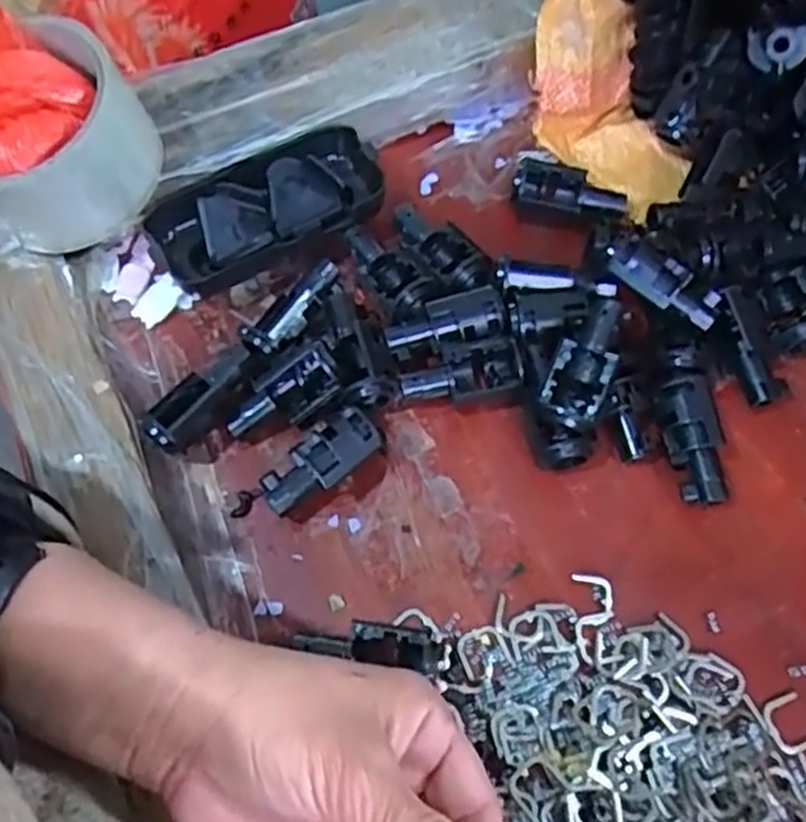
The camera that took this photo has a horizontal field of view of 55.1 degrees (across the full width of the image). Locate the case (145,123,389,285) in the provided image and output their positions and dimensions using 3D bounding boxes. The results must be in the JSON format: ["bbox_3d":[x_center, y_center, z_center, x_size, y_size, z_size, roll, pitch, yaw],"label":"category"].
[{"bbox_3d":[-0.063,-0.096,0.364,0.107,0.023,0.049,-23,67,-11],"label":"case"}]

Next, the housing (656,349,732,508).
[{"bbox_3d":[0.116,0.008,0.318,0.021,0.026,0.063,-5,65,-4],"label":"housing"}]

